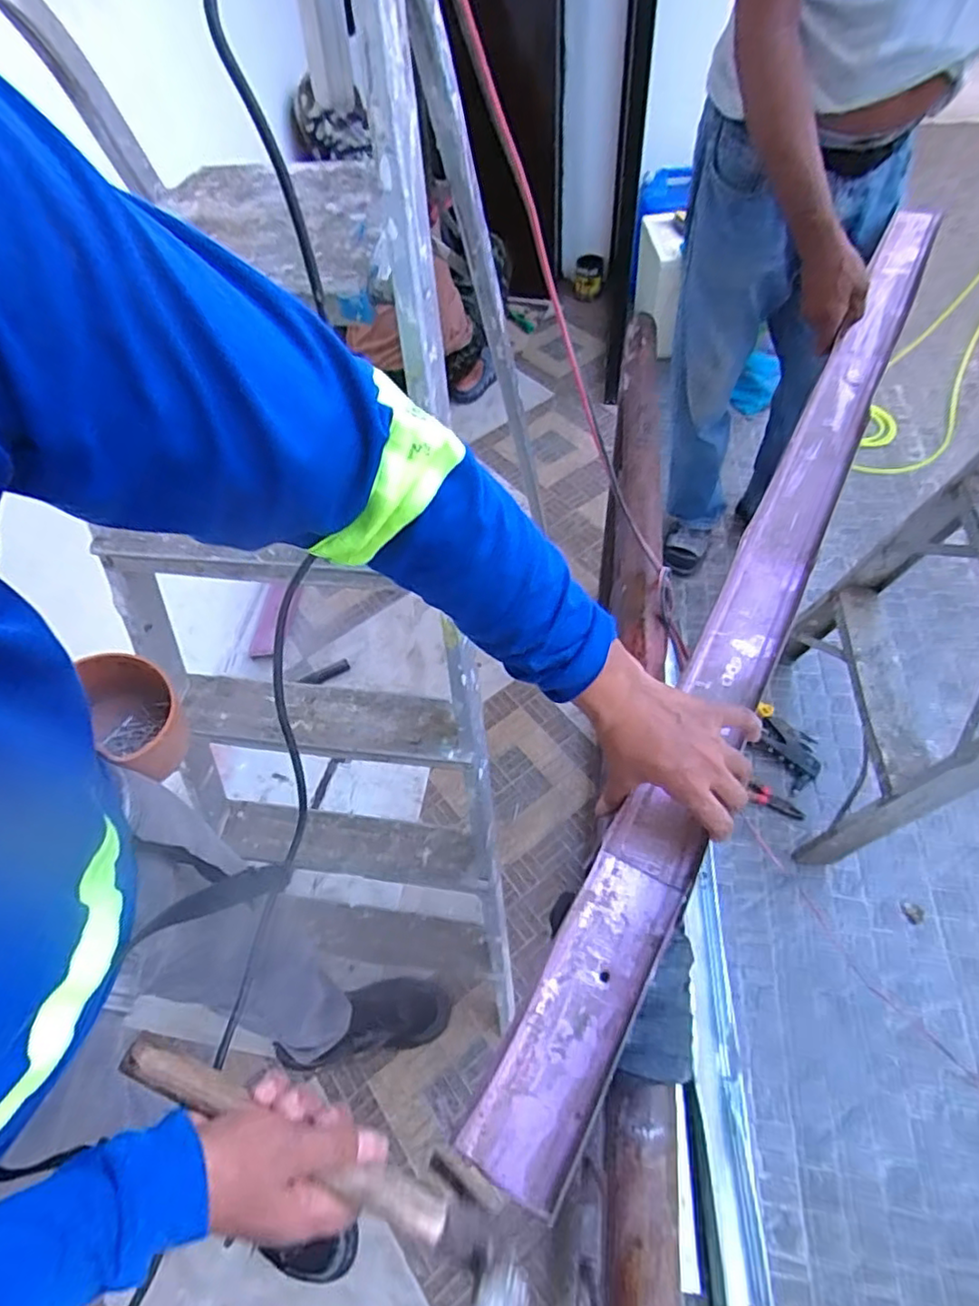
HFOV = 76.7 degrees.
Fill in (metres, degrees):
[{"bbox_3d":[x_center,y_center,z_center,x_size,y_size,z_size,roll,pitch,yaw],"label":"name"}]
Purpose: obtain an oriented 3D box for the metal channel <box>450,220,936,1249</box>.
[{"bbox_3d":[0.362,-0.179,0.728,0.076,0.028,1.431,23,61,20],"label":"metal channel"}]

